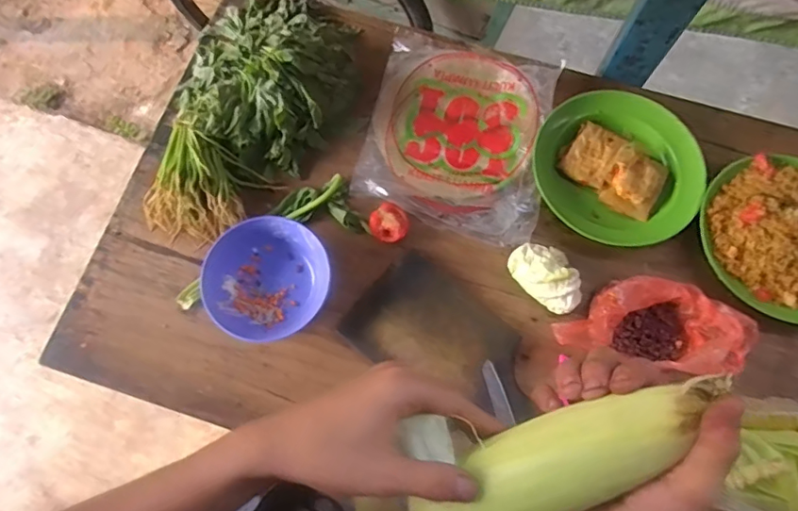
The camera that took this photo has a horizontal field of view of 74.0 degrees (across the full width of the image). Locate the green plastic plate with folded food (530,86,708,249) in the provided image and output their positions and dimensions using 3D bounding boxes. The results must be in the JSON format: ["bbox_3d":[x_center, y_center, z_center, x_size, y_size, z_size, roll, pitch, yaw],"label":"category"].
[{"bbox_3d":[0.282,-0.117,0.689,0.204,0.030,0.200,0,77,1],"label":"green plastic plate with folded food"}]

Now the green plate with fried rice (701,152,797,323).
[{"bbox_3d":[0.487,-0.030,0.650,0.211,0.042,0.207,0,77,1],"label":"green plate with fried rice"}]

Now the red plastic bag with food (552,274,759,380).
[{"bbox_3d":[0.295,0.078,0.605,0.193,0.056,0.100,14,78,4],"label":"red plastic bag with food"}]

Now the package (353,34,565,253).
[{"bbox_3d":[0.079,-0.169,0.704,0.230,0.024,0.273,12,73,6],"label":"package"}]

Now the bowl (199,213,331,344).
[{"bbox_3d":[-0.156,0.028,0.624,0.138,0.050,0.144,0,77,1],"label":"bowl"}]

